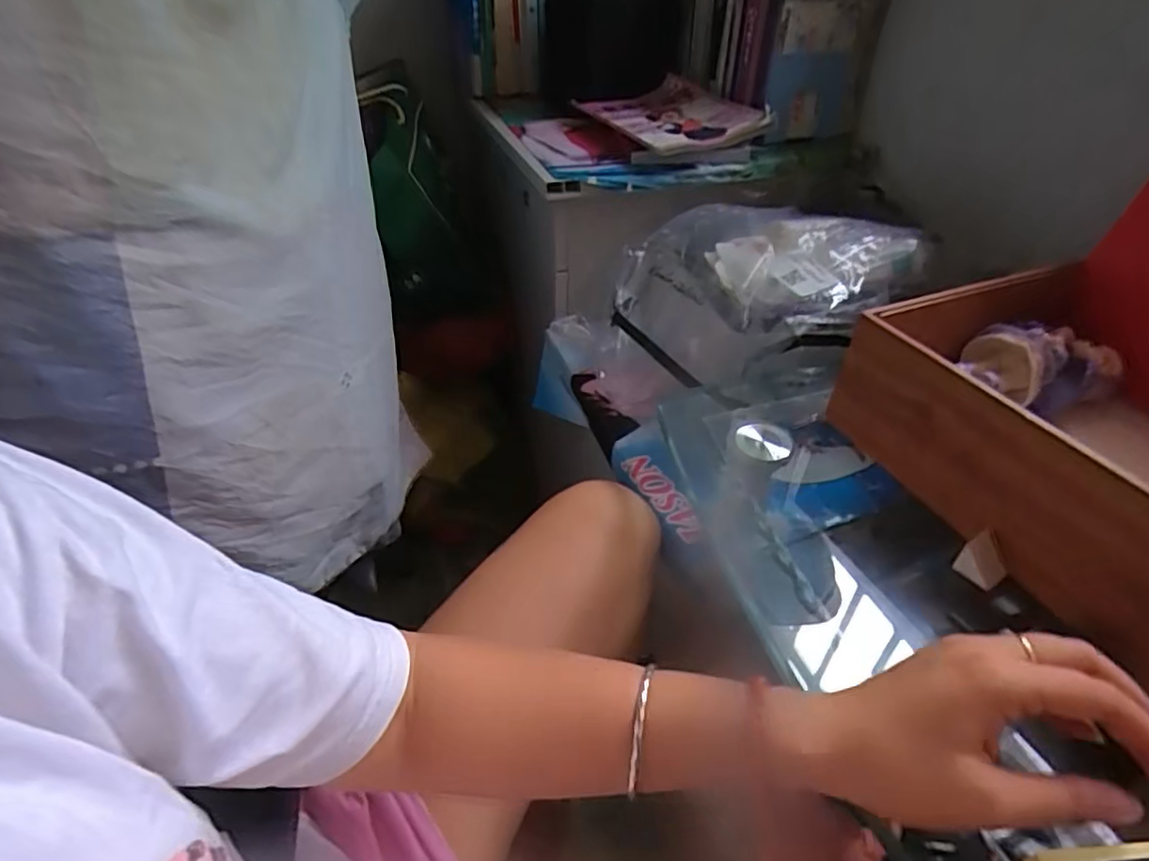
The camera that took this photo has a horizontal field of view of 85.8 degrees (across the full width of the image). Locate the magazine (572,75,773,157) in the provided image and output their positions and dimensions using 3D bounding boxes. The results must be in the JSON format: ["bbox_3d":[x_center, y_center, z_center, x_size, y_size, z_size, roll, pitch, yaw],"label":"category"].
[{"bbox_3d":[0.124,-0.420,0.814,0.165,0.037,0.240,-11,41,-16],"label":"magazine"}]

